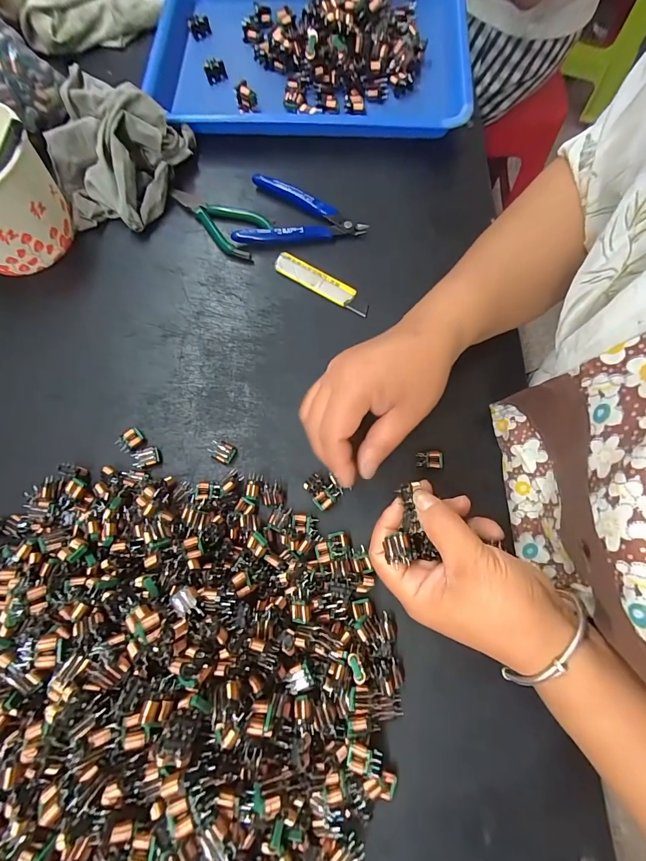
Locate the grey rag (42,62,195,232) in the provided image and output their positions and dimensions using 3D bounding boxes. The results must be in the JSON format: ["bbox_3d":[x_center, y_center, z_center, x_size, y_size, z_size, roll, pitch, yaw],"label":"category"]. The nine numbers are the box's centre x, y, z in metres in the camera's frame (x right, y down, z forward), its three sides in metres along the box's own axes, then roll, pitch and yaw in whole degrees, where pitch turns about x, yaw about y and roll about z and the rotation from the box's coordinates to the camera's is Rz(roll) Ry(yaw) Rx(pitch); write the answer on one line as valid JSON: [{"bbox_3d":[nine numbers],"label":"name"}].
[{"bbox_3d":[-0.205,-0.264,0.355,0.120,0.063,0.136,20,74,6],"label":"grey rag"}]

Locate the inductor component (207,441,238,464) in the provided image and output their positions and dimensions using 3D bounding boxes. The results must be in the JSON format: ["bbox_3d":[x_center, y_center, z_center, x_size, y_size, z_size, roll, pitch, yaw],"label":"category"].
[{"bbox_3d":[-0.081,0.017,0.298,0.018,0.010,0.016,25,75,8],"label":"inductor component"}]

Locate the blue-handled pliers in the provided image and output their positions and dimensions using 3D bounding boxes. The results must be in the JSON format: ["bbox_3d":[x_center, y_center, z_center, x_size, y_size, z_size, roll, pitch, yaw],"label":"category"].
[{"bbox_3d":[-0.025,-0.216,0.360,0.121,0.015,0.074,-6,73,-1],"label":"blue-handled pliers"}]

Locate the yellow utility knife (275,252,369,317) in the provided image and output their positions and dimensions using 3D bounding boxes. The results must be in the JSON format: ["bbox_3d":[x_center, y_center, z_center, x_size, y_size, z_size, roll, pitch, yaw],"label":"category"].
[{"bbox_3d":[0.000,-0.135,0.339,0.096,0.007,0.020,31,76,9],"label":"yellow utility knife"}]

